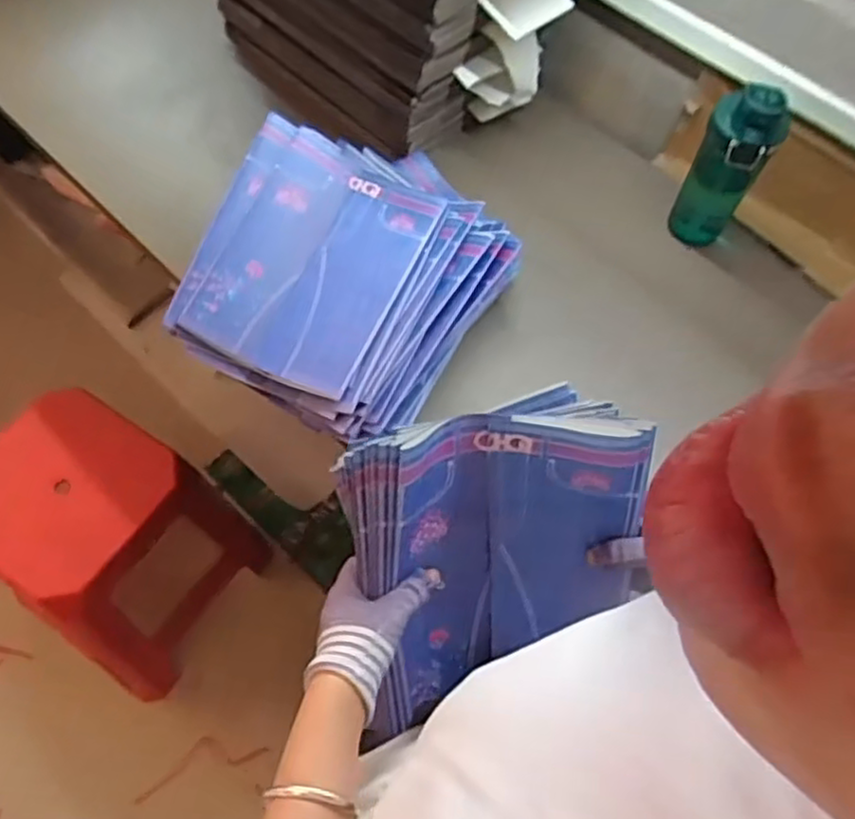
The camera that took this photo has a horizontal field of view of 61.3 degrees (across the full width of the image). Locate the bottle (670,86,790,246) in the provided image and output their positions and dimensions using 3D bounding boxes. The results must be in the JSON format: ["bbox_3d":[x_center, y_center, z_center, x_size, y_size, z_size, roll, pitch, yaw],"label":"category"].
[{"bbox_3d":[0.352,-0.283,0.856,0.075,0.212,0.067,25,64,10],"label":"bottle"}]

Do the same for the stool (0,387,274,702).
[{"bbox_3d":[-0.518,0.237,1.223,0.318,0.459,0.334,30,65,13],"label":"stool"}]

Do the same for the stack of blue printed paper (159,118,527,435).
[{"bbox_3d":[-0.080,-0.167,0.821,0.310,0.111,0.370,27,64,11],"label":"stack of blue printed paper"}]

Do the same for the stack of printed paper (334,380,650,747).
[{"bbox_3d":[0.055,0.118,0.576,0.227,0.234,0.084,-7,21,-16],"label":"stack of printed paper"}]

